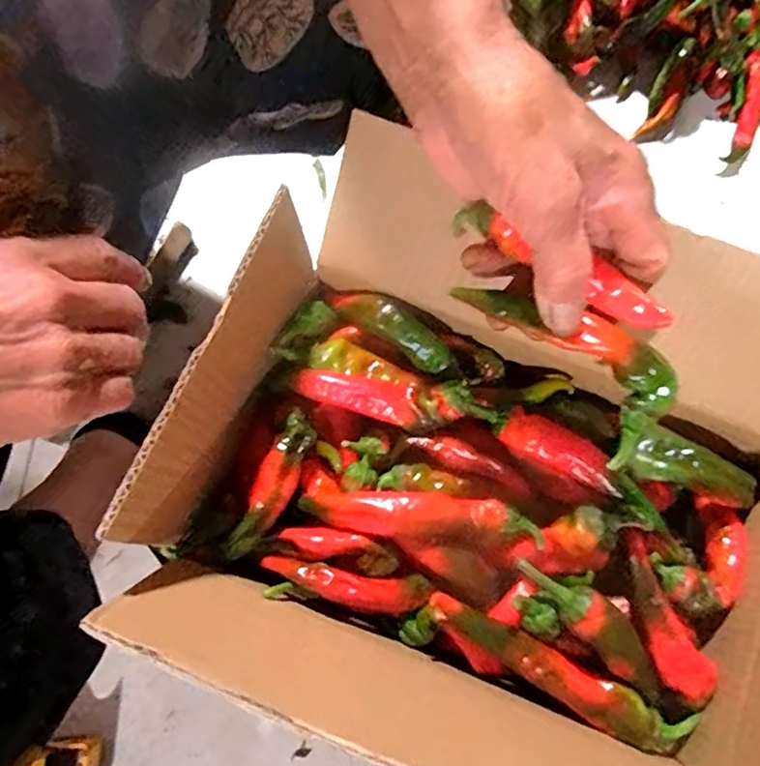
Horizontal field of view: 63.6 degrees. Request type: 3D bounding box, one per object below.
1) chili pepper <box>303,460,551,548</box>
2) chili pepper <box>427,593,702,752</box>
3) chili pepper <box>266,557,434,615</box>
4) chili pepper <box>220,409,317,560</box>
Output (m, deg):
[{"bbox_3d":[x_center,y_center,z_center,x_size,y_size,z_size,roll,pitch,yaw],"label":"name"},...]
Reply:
[{"bbox_3d":[0.018,0.070,0.327,0.131,0.027,0.031,13,77,4],"label":"chili pepper"},{"bbox_3d":[0.091,0.150,0.316,0.152,0.020,0.025,31,77,-3],"label":"chili pepper"},{"bbox_3d":[-0.018,0.106,0.320,0.088,0.022,0.020,7,77,2],"label":"chili pepper"},{"bbox_3d":[-0.056,0.054,0.320,0.019,0.016,0.080,24,78,6],"label":"chili pepper"}]

